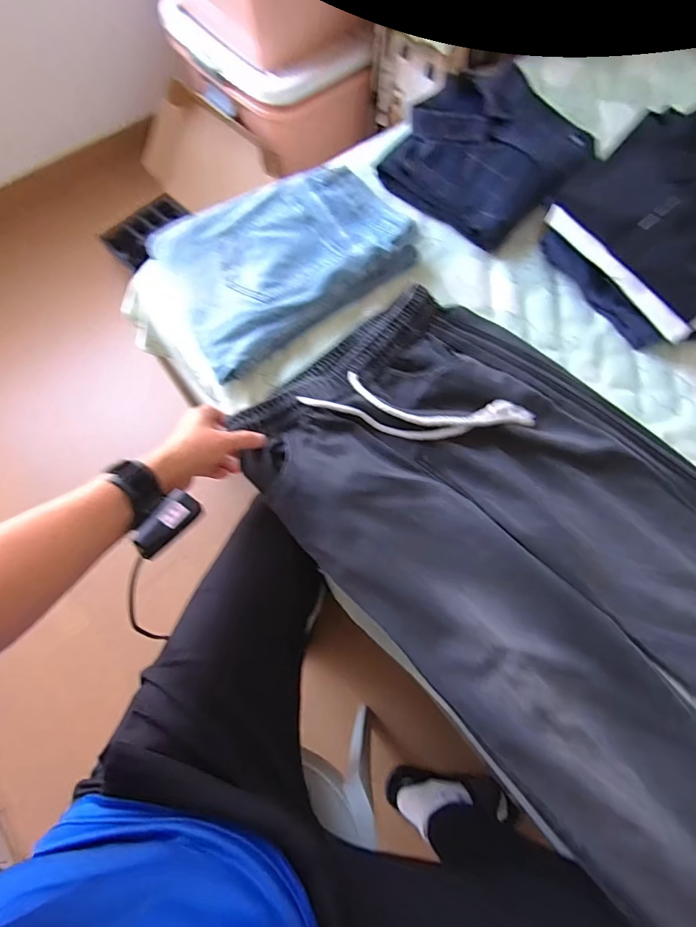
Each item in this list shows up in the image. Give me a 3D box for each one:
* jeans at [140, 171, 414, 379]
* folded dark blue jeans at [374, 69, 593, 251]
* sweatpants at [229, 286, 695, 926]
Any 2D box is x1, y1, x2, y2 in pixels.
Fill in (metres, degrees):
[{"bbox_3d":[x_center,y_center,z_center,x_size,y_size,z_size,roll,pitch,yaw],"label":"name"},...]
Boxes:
[{"bbox_3d":[-0.094,-0.316,0.673,0.354,0.031,0.267,-32,75,-12],"label":"jeans"},{"bbox_3d":[0.243,-0.519,0.745,0.256,0.093,0.294,41,75,12],"label":"folded dark blue jeans"},{"bbox_3d":[0.352,0.177,0.529,0.499,0.056,0.980,-38,76,-13],"label":"sweatpants"}]

